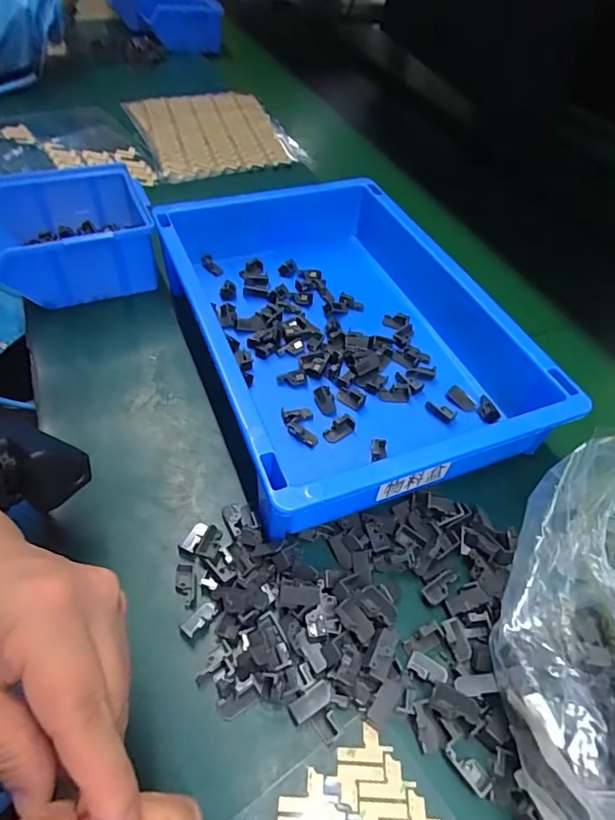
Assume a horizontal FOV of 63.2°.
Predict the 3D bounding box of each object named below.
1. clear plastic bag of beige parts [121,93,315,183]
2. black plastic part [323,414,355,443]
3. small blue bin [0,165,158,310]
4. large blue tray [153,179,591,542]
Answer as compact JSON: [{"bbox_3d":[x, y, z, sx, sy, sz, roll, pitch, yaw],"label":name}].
[{"bbox_3d":[-0.123,-0.371,0.660,0.188,0.014,0.221,-19,56,-16],"label":"clear plastic bag of beige parts"},{"bbox_3d":[0.022,0.012,0.345,0.022,0.008,0.013,-28,58,-28],"label":"black plastic part"},{"bbox_3d":[-0.209,-0.153,0.441,0.132,0.066,0.120,-15,52,-19],"label":"small blue bin"},{"bbox_3d":[0.025,-0.069,0.384,0.217,0.066,0.306,-14,52,-18],"label":"large blue tray"}]

